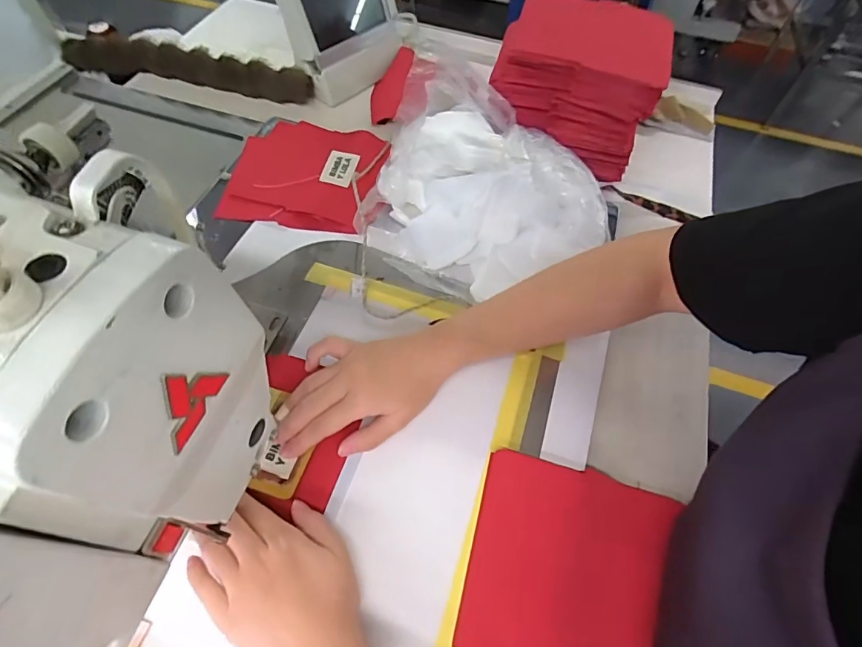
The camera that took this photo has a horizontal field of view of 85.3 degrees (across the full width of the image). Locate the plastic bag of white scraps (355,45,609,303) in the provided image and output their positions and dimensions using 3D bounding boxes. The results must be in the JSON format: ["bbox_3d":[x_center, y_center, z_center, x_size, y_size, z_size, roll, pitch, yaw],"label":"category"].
[{"bbox_3d":[0.061,-0.147,0.468,0.242,0.126,0.206,21,62,9],"label":"plastic bag of white scraps"}]

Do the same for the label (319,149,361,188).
[{"bbox_3d":[-0.106,-0.183,0.549,0.039,0.005,0.051,12,69,9],"label":"label"}]

